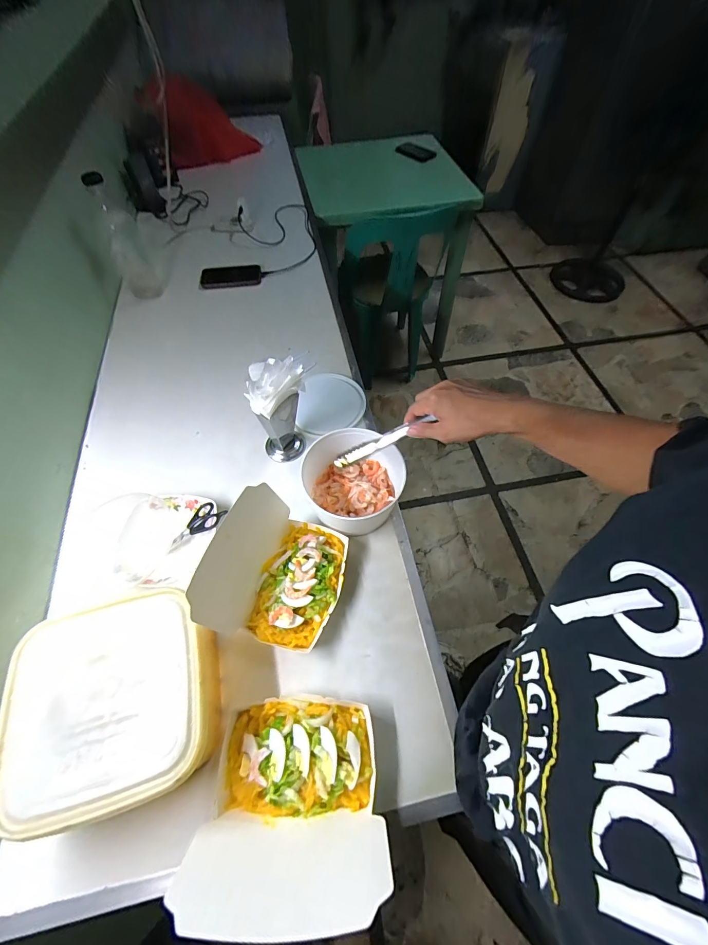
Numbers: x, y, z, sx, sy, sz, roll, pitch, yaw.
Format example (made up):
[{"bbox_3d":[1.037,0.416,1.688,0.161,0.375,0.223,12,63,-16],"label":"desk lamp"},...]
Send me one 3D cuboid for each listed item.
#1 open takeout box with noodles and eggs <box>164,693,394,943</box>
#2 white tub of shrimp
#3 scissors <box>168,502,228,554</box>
[{"bbox_3d":[-0.064,0.342,0.389,0.187,0.142,0.154,2,61,-1],"label":"open takeout box with noodles and eggs"},{"bbox_3d":[-0.002,0.010,0.603,0.150,0.095,0.151,1,61,-1],"label":"white tub of shrimp"},{"bbox_3d":[-0.260,0.084,0.589,0.106,0.013,0.051,-35,67,-4],"label":"scissors"}]

